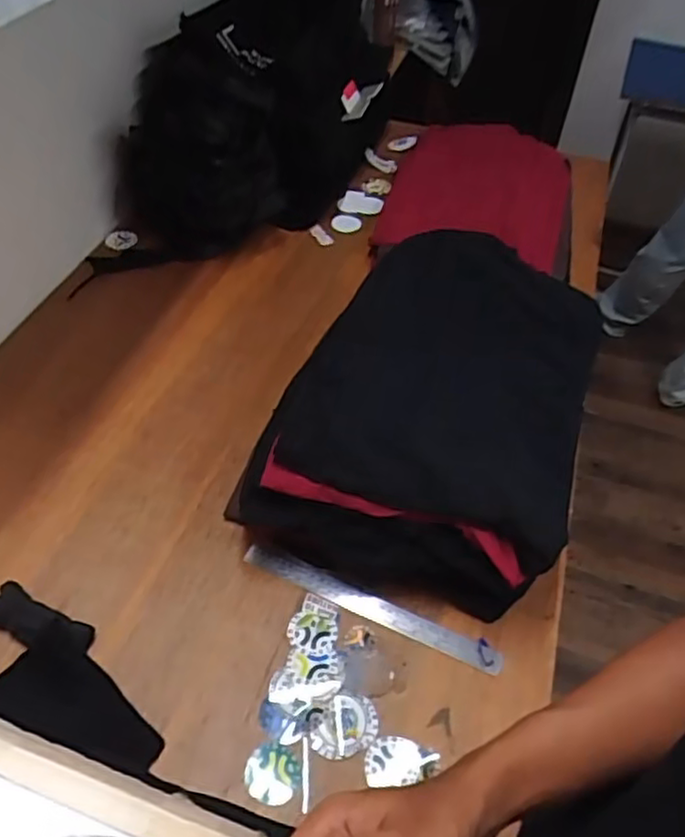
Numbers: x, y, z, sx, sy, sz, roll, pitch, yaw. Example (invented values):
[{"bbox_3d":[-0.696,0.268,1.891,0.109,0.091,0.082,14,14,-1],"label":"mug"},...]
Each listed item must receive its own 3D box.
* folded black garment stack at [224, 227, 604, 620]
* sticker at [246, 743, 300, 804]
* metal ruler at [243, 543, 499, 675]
[{"bbox_3d":[0.134,-0.030,0.919,0.370,0.159,0.574,20,50,13],"label":"folded black garment stack"},{"bbox_3d":[-0.070,0.359,0.675,0.055,0.008,0.053,2,48,-3],"label":"sticker"},{"bbox_3d":[0.032,0.223,0.790,0.319,0.007,0.031,22,57,13],"label":"metal ruler"}]

